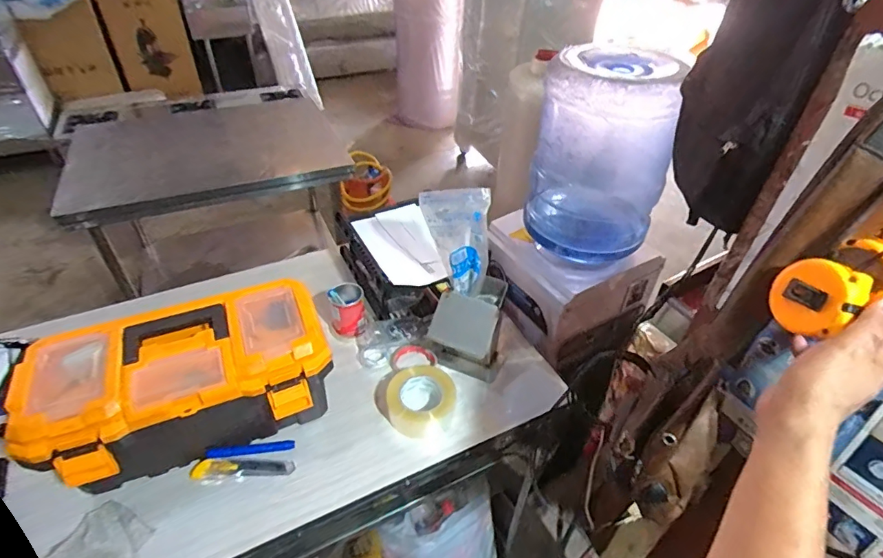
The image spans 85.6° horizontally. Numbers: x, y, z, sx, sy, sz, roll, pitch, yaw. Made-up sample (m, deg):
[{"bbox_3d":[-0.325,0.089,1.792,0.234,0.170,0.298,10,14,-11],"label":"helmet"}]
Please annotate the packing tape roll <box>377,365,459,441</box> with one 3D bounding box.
[{"bbox_3d":[-0.048,0.214,0.874,0.148,0.063,0.135,0,41,-2],"label":"packing tape roll"}]

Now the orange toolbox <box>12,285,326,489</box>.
[{"bbox_3d":[-0.401,0.181,0.783,0.415,0.195,0.214,-15,44,-19],"label":"orange toolbox"}]

